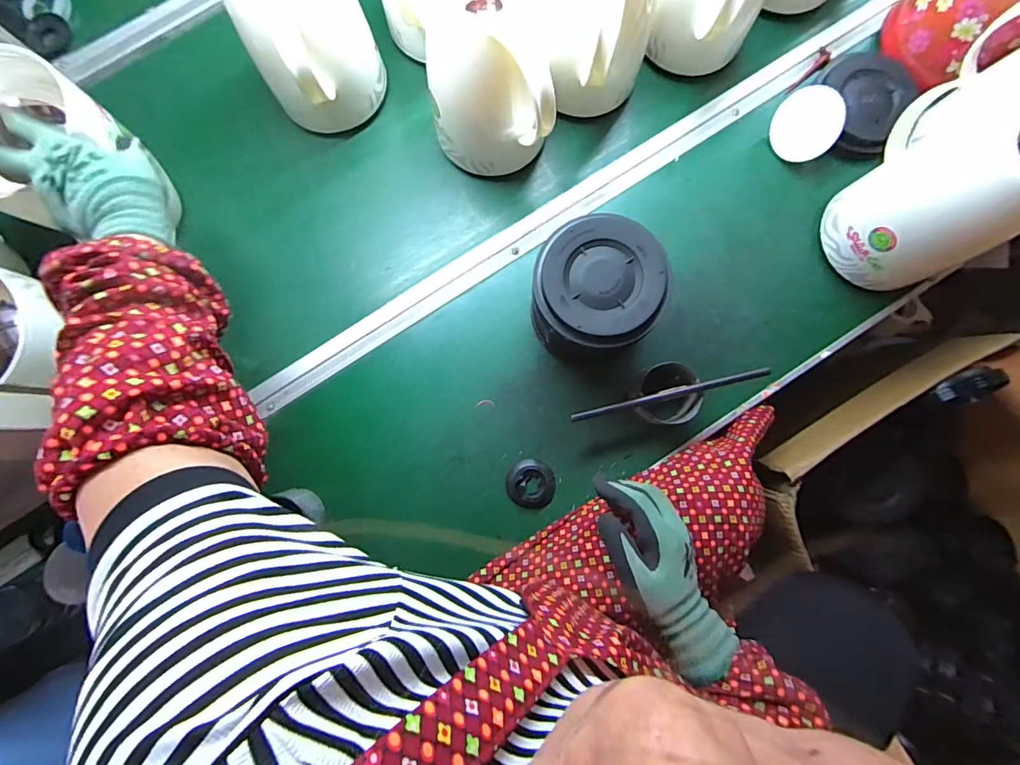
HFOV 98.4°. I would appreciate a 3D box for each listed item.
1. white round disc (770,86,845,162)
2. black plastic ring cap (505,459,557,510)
[{"bbox_3d":[0.412,-0.357,0.612,0.086,0.089,0.007,17,45,36],"label":"white round disc"},{"bbox_3d":[0.028,0.133,0.573,0.063,0.021,0.062,0,84,1],"label":"black plastic ring cap"}]

